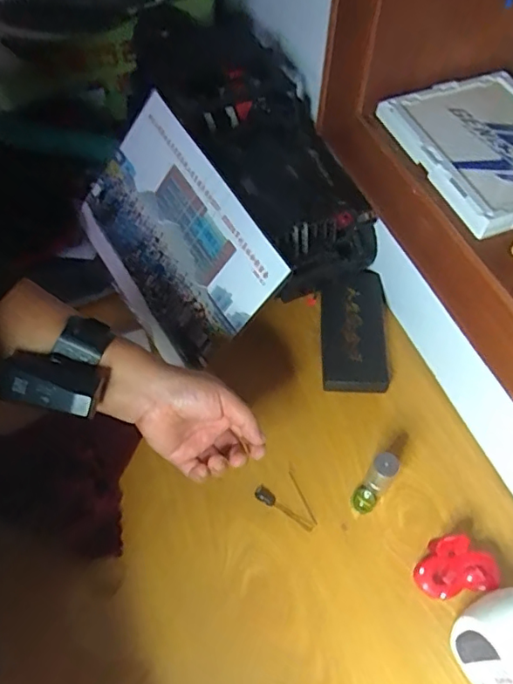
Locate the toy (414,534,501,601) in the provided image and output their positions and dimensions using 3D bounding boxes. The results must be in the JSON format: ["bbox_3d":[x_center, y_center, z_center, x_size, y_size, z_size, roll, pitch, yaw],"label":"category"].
[{"bbox_3d":[0.184,0.213,0.508,0.071,0.041,0.053,-7,59,-5],"label":"toy"}]

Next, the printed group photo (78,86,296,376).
[{"bbox_3d":[-0.104,-0.123,0.638,0.006,0.196,0.300,-3,53,-52],"label":"printed group photo"}]

